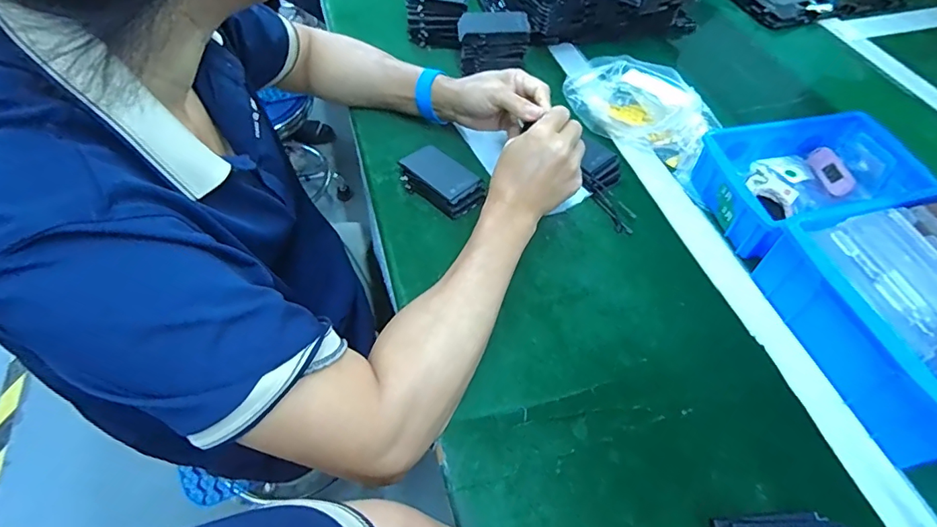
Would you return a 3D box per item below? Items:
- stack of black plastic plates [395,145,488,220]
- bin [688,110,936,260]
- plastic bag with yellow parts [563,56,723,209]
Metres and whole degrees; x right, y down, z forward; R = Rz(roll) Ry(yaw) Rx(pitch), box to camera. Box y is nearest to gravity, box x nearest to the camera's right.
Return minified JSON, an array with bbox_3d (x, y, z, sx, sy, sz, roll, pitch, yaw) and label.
[{"bbox_3d":[-0.029,-0.087,0.528,0.095,0.027,0.050,39,61,22],"label":"stack of black plastic plates"},{"bbox_3d":[0.356,-0.086,0.521,0.200,0.068,0.148,-9,56,-10],"label":"bin"},{"bbox_3d":[0.213,-0.177,0.581,0.086,0.061,0.213,-38,65,-26],"label":"plastic bag with yellow parts"}]

